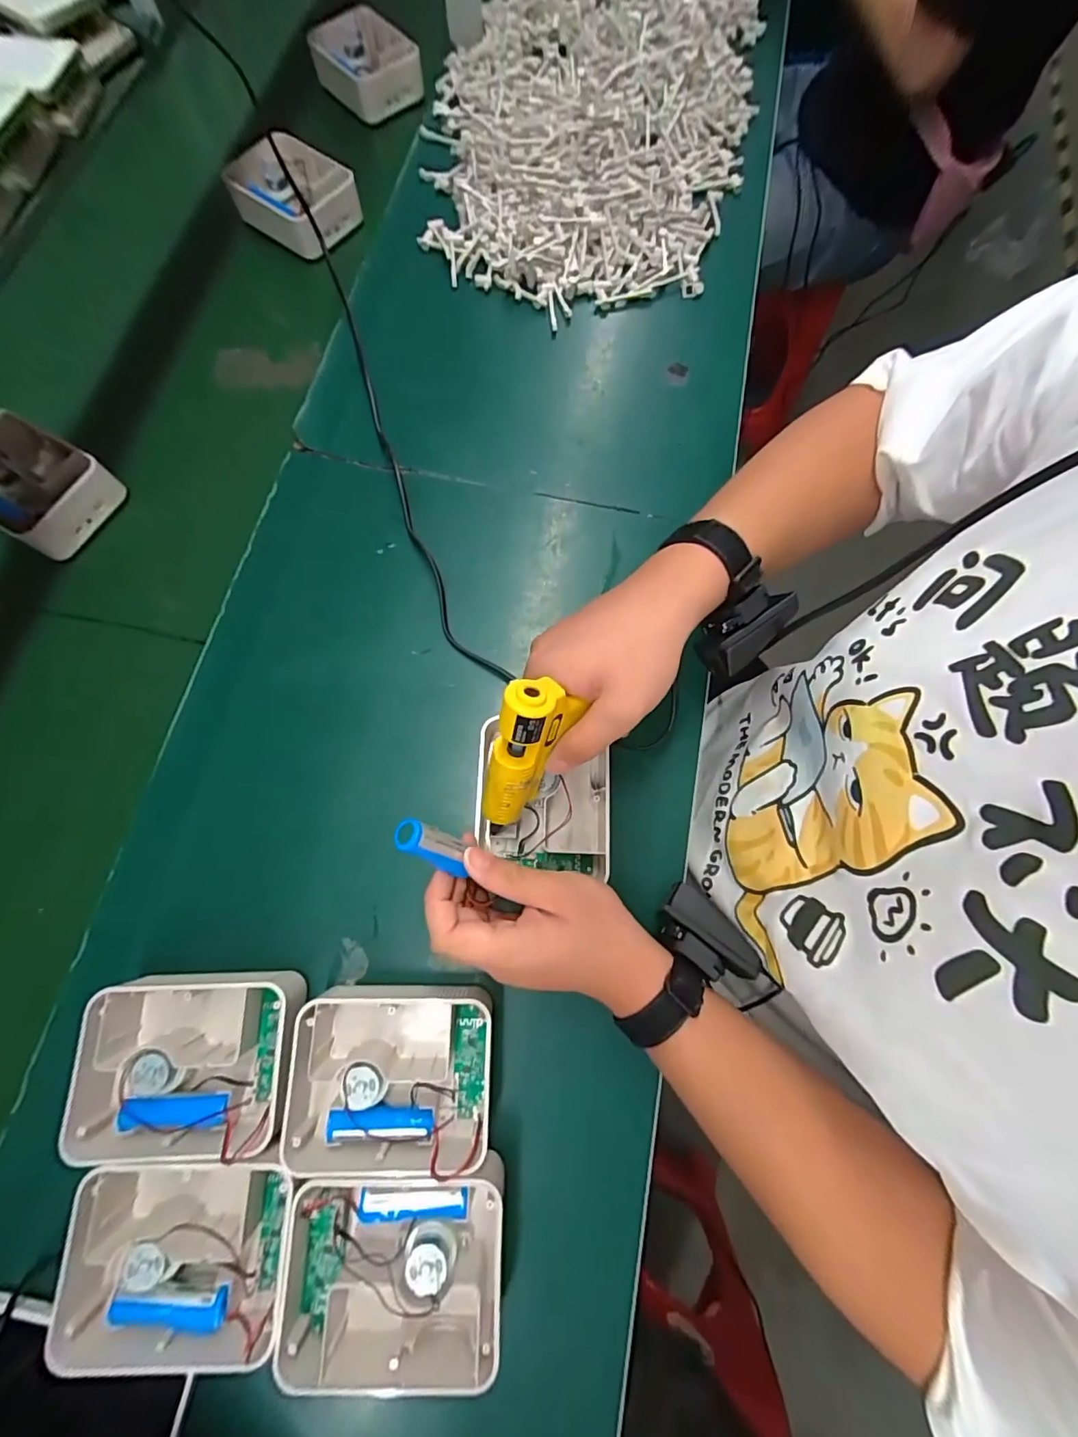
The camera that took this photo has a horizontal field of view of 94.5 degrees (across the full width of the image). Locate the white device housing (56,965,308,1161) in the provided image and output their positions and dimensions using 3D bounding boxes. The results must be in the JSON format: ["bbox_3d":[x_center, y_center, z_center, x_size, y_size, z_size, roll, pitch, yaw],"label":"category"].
[{"bbox_3d":[-0.232,0.229,0.337,0.130,0.046,0.098,0,75,-1],"label":"white device housing"}]

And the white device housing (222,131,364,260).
[{"bbox_3d":[-0.276,-0.601,0.569,0.128,0.049,0.091,34,77,7],"label":"white device housing"}]

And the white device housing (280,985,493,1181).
[{"bbox_3d":[-0.101,0.240,0.339,0.135,0.047,0.101,1,75,-1],"label":"white device housing"}]

